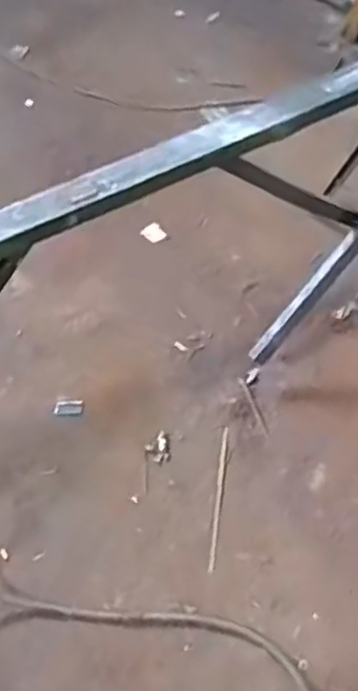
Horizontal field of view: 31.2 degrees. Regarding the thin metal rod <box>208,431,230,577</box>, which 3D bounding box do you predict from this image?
[{"bbox_3d":[0.097,0.358,1.538,0.015,0.010,0.364,5,53,7],"label":"thin metal rod"}]

